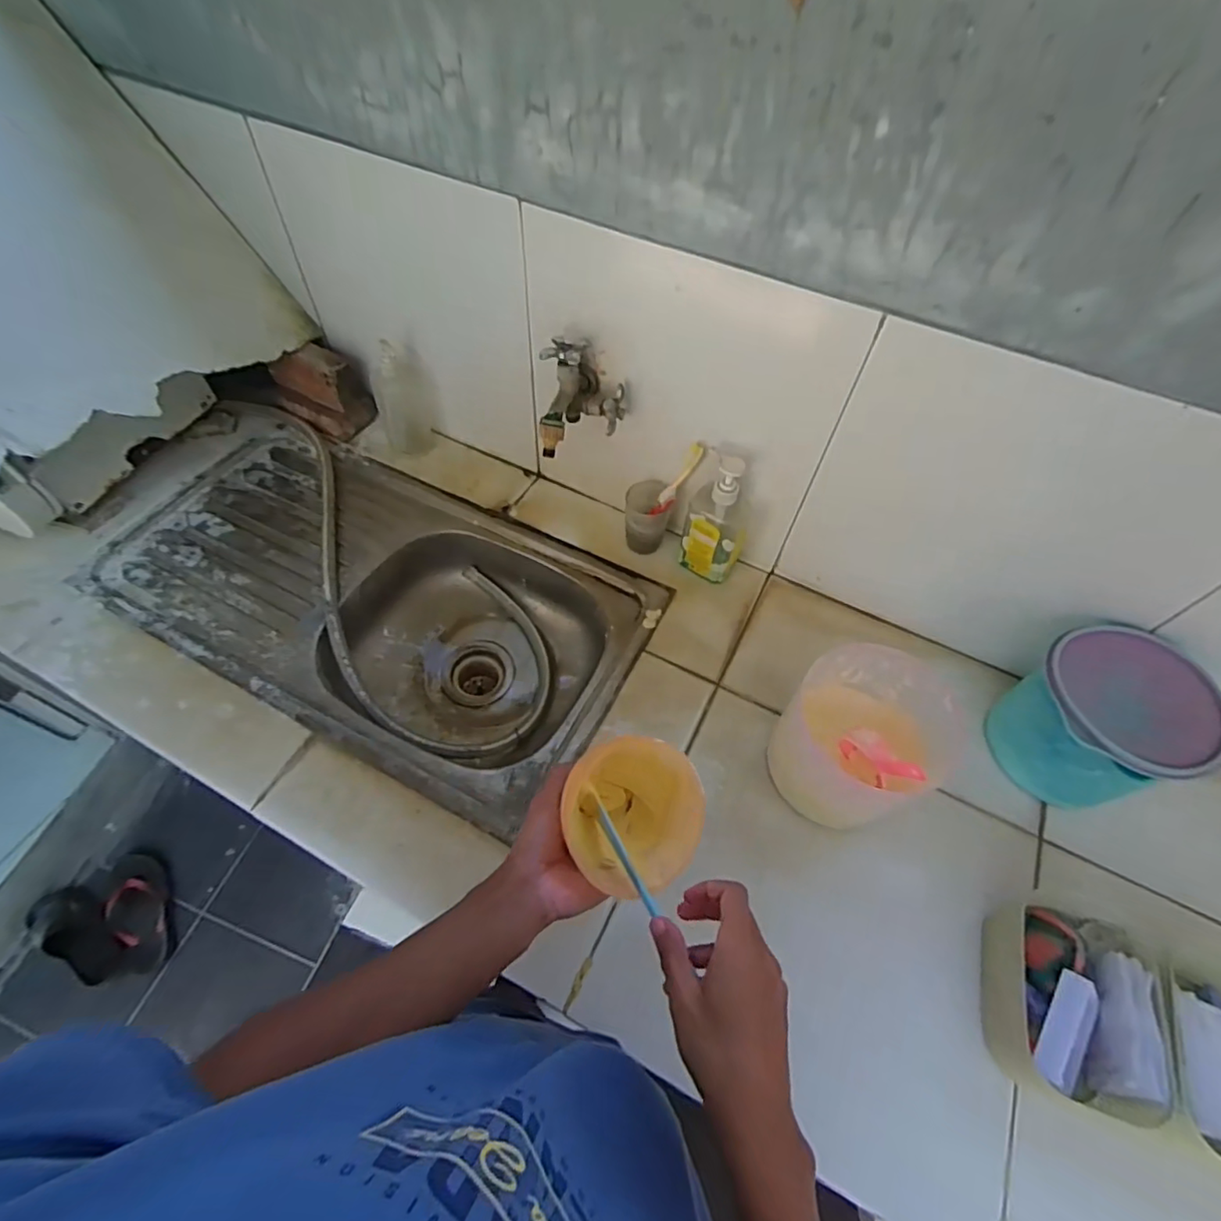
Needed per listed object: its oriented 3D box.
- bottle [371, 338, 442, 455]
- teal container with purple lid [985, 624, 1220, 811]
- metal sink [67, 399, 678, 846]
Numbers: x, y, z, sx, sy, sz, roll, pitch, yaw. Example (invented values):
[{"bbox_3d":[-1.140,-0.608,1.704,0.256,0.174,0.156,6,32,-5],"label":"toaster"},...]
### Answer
[{"bbox_3d":[-0.317,-0.336,0.930,0.079,0.167,0.082,7,57,1],"label":"bottle"},{"bbox_3d":[0.530,0.128,0.657,0.146,0.165,0.150,1,57,-2],"label":"teal container with purple lid"},{"bbox_3d":[-0.349,-0.011,0.887,0.778,0.142,0.405,26,59,13],"label":"metal sink"}]

